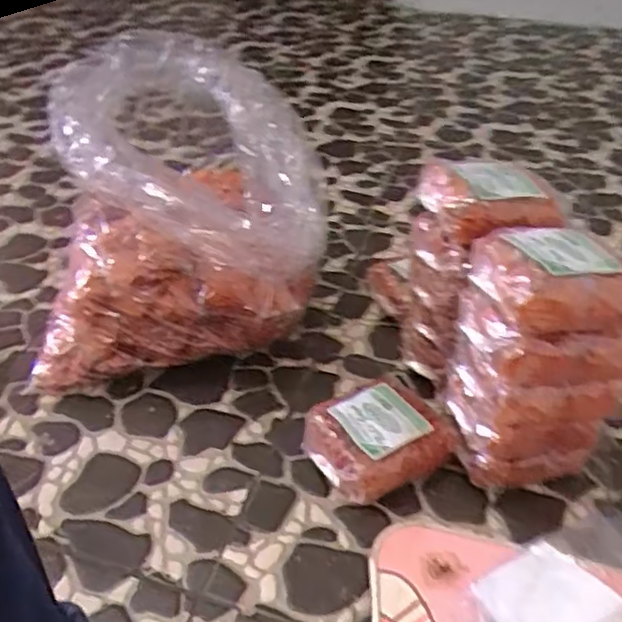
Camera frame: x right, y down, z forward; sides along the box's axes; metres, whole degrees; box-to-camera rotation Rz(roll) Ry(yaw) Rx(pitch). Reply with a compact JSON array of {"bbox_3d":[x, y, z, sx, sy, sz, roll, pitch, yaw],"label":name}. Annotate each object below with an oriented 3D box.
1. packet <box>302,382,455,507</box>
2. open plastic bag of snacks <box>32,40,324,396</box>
[{"bbox_3d":[0.080,0.153,0.807,0.153,0.061,0.131,-25,45,-30],"label":"packet"},{"bbox_3d":[-0.193,-0.147,0.910,0.382,0.323,0.299,-7,39,-10],"label":"open plastic bag of snacks"}]

